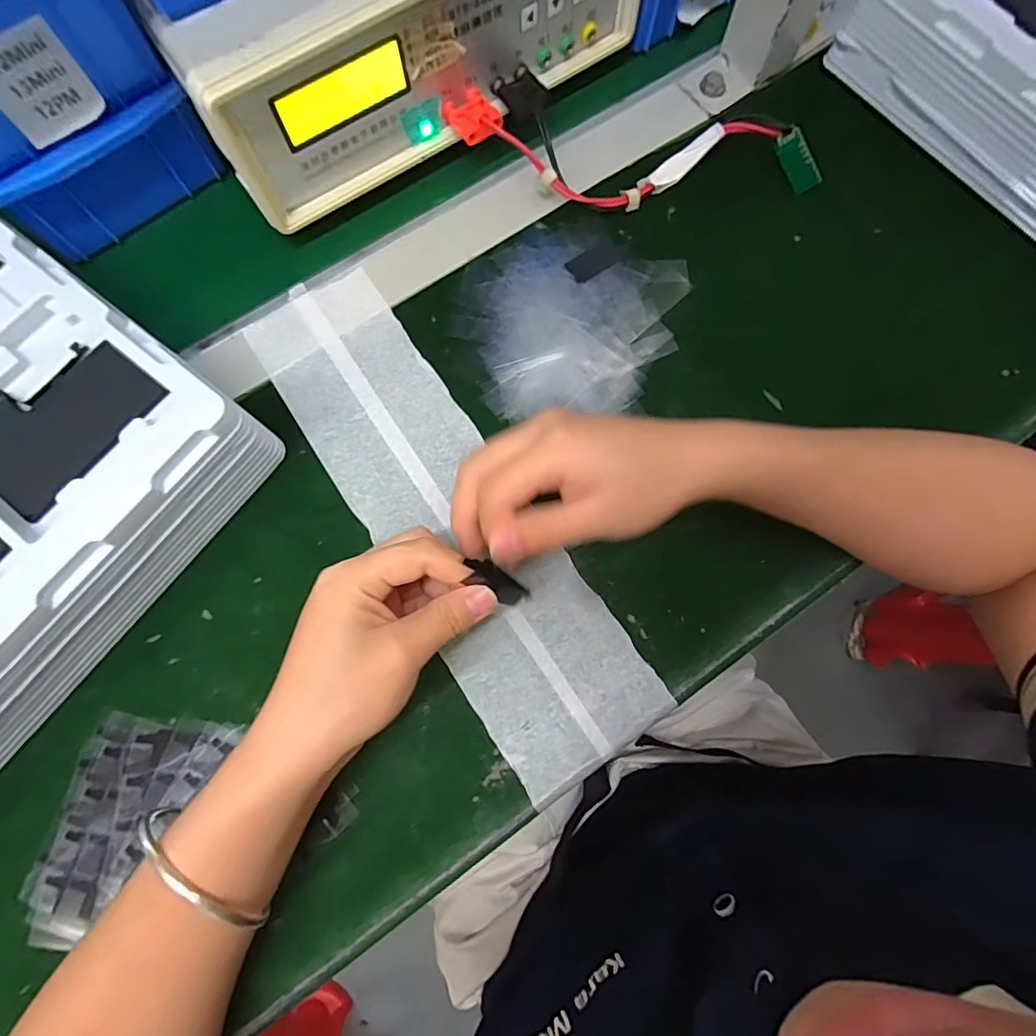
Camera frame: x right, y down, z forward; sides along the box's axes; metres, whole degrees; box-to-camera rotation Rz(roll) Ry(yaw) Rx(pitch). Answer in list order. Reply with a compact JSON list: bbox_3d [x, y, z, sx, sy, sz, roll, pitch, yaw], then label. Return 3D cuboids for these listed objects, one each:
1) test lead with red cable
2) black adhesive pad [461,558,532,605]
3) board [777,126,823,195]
[{"bbox_3d":[0.060,-0.238,0.338,0.216,0.033,0.057,4,77,1],"label":"test lead with red cable"},{"bbox_3d":[-0.009,0.030,0.237,0.006,0.052,0.013,21,76,35],"label":"black adhesive pad"},{"bbox_3d":[0.185,-0.235,0.338,0.005,0.018,0.038,-40,107,-9],"label":"board"}]

